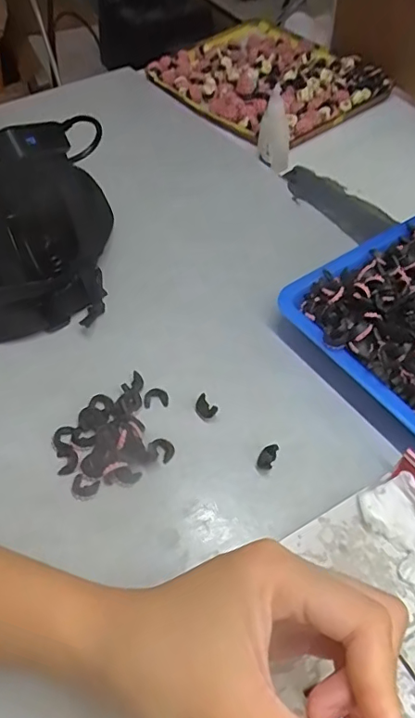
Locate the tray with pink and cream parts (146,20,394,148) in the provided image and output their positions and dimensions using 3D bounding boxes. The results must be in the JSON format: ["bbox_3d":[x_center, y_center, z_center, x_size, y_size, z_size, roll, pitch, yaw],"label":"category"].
[{"bbox_3d":[0.071,-0.336,0.618,0.197,0.026,0.232,-33,57,-23],"label":"tray with pink and cream parts"}]

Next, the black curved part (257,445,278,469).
[{"bbox_3d":[0.036,0.059,0.312,0.009,0.008,0.014,20,57,18],"label":"black curved part"}]

